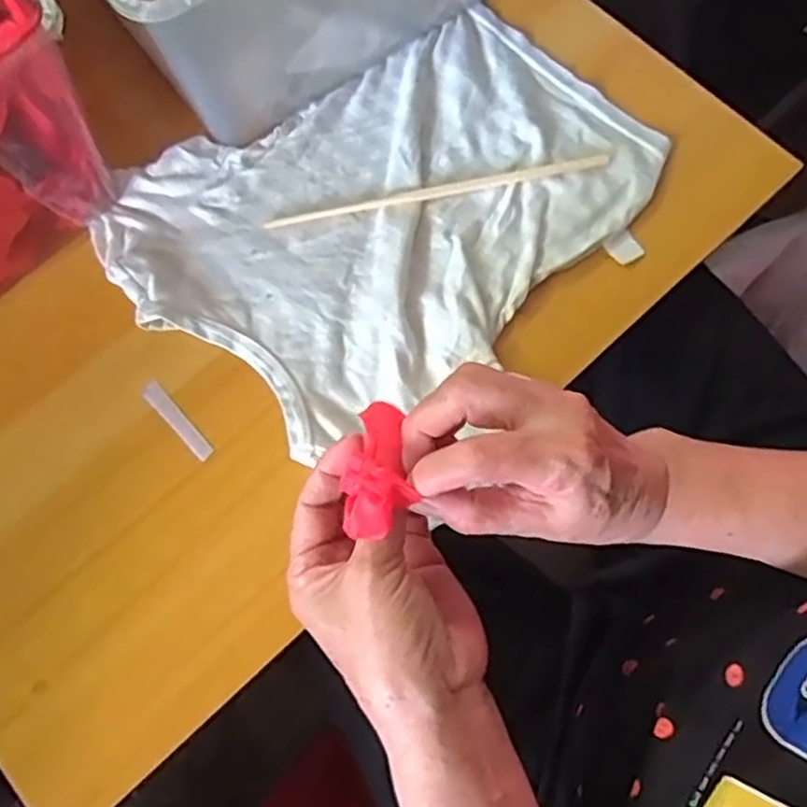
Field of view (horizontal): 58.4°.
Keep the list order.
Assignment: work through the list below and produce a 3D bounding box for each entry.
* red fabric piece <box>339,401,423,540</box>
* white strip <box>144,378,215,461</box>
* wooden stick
[{"bbox_3d":[-0.008,0.026,0.321,0.027,0.016,0.072,4,40,1],"label":"red fabric piece"},{"bbox_3d":[-0.134,0.010,0.431,0.011,0.004,0.057,-42,80,-10],"label":"white strip"},{"bbox_3d":[0.023,-0.139,0.471,0.223,0.008,0.012,-11,72,-3],"label":"wooden stick"}]

